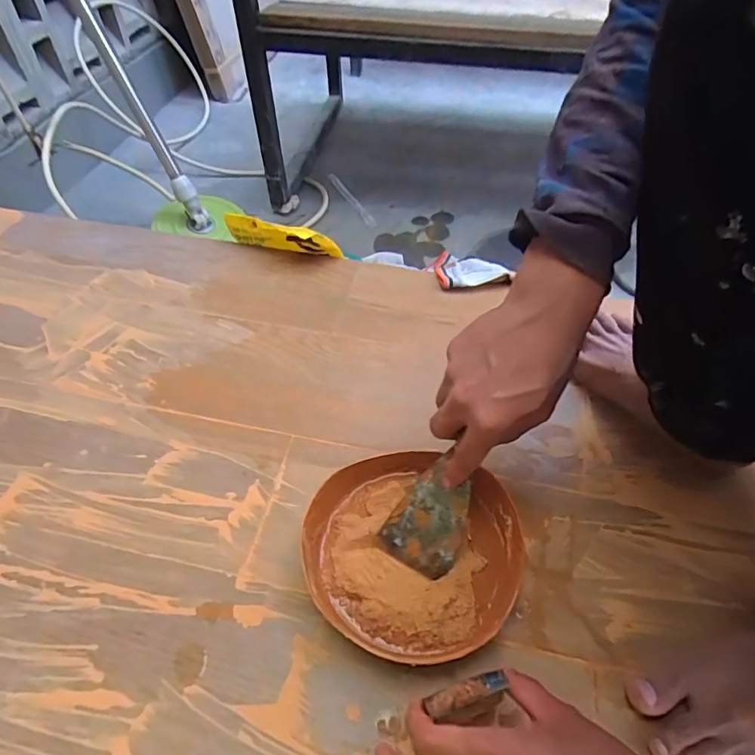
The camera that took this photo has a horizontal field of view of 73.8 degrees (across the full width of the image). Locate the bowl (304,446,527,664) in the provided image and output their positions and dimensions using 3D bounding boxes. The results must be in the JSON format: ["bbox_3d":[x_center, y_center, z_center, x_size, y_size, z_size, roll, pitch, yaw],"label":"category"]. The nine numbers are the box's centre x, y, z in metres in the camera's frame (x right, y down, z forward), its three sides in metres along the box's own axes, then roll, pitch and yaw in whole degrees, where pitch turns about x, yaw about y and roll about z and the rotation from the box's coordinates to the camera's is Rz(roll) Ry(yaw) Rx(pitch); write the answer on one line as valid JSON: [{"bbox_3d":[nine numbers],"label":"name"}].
[{"bbox_3d":[0.035,0.146,0.443,0.173,0.048,0.173,0,51,0],"label":"bowl"}]

